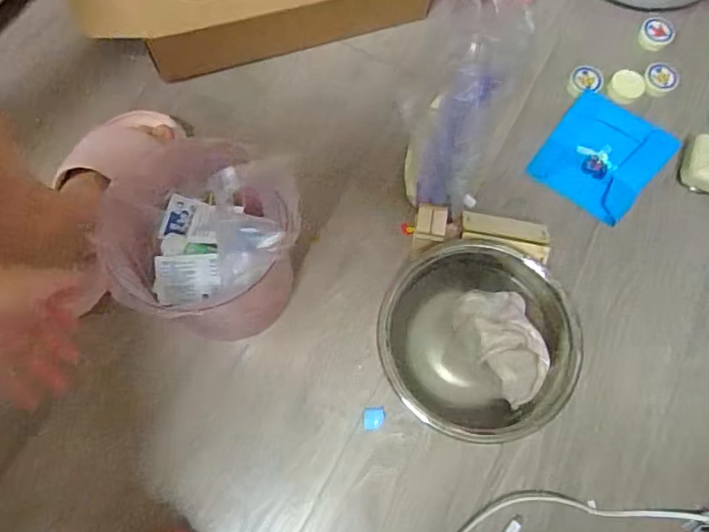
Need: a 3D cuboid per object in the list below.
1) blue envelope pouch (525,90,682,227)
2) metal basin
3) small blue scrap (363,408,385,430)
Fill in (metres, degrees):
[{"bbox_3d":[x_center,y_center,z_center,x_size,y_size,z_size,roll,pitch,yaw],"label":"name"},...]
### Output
[{"bbox_3d":[0.298,-0.131,0.676,0.131,0.036,0.130,38,76,13],"label":"blue envelope pouch"},{"bbox_3d":[0.120,0.074,0.576,0.191,0.070,0.196,31,74,7],"label":"metal basin"},{"bbox_3d":[0.020,0.159,0.579,0.023,0.004,0.022,1,73,-2],"label":"small blue scrap"}]

